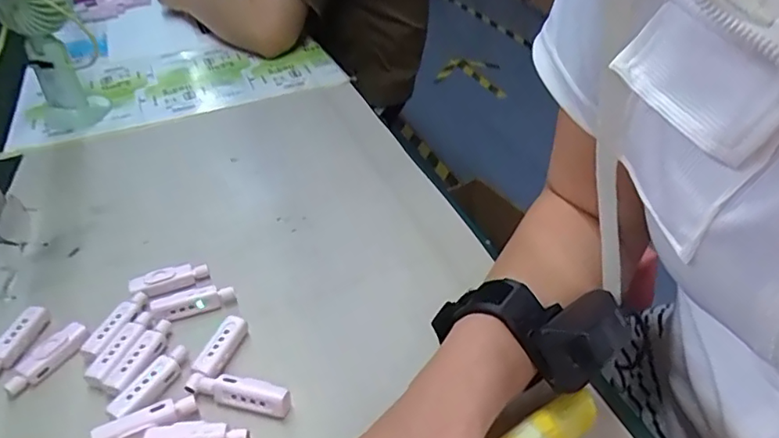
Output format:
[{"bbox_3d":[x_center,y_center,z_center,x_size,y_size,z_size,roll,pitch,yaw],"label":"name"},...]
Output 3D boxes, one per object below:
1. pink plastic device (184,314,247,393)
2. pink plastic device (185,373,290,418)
[{"bbox_3d":[-0.112,0.086,0.365,0.018,0.010,0.056,9,39,15],"label":"pink plastic device"},{"bbox_3d":[-0.092,0.102,0.340,0.065,0.010,0.013,8,38,13],"label":"pink plastic device"}]

